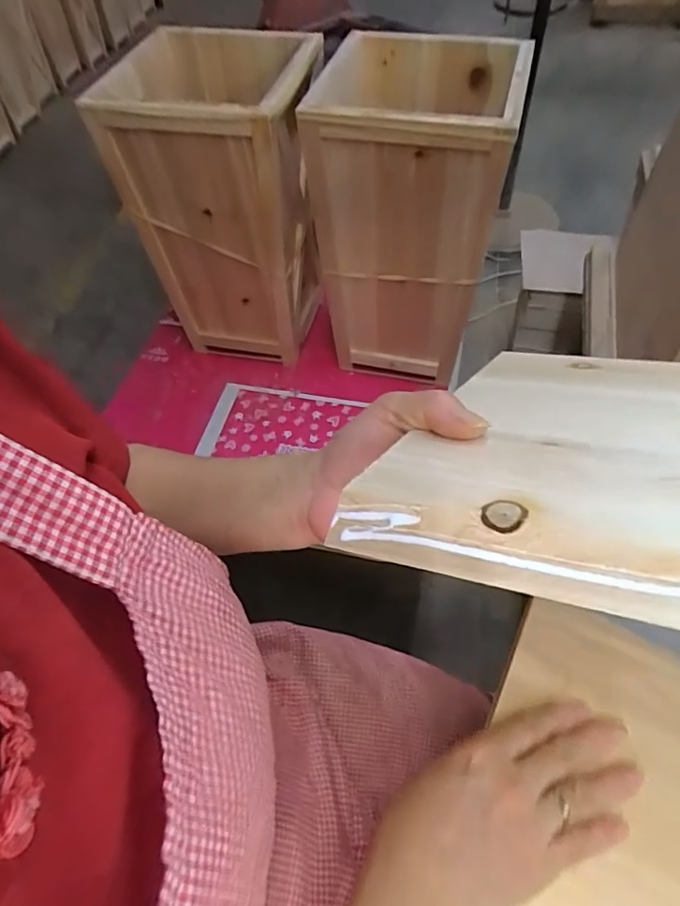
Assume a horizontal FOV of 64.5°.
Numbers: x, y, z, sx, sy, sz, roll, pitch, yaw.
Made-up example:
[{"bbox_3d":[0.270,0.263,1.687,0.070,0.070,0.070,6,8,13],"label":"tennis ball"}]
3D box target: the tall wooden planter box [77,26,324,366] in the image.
[{"bbox_3d":[-0.157,-0.377,0.869,0.265,0.440,0.221,7,55,9],"label":"tall wooden planter box"}]

